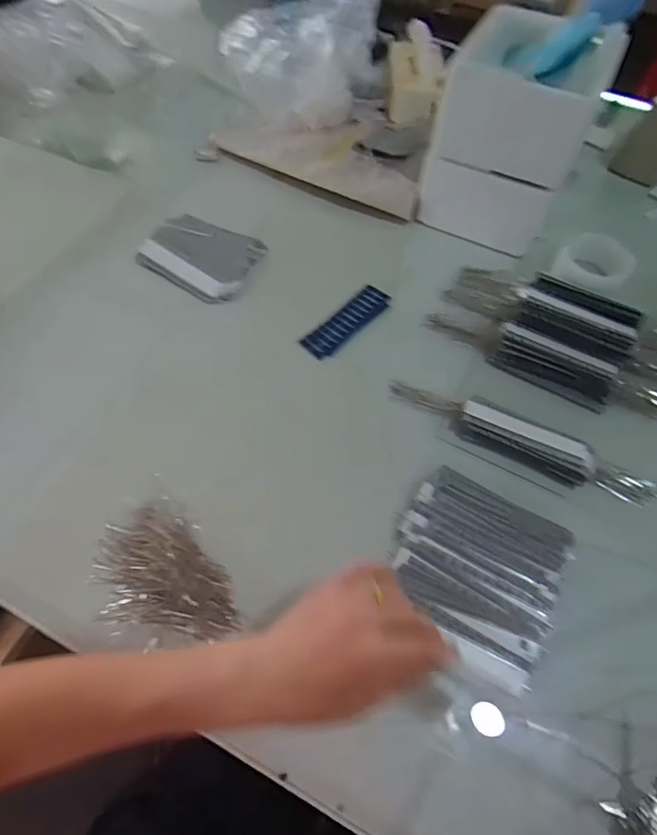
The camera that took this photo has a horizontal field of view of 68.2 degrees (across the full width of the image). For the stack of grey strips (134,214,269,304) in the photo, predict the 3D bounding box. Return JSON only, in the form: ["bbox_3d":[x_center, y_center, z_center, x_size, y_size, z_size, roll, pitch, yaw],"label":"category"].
[{"bbox_3d":[-0.164,-0.211,0.630,0.132,0.011,0.111,25,67,2],"label":"stack of grey strips"}]

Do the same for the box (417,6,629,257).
[{"bbox_3d":[0.235,-0.372,0.628,0.164,0.196,0.191,23,61,9],"label":"box"}]

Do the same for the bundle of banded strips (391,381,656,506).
[{"bbox_3d":[0.202,0.022,0.504,0.284,0.030,0.048,25,62,10],"label":"bundle of banded strips"}]

